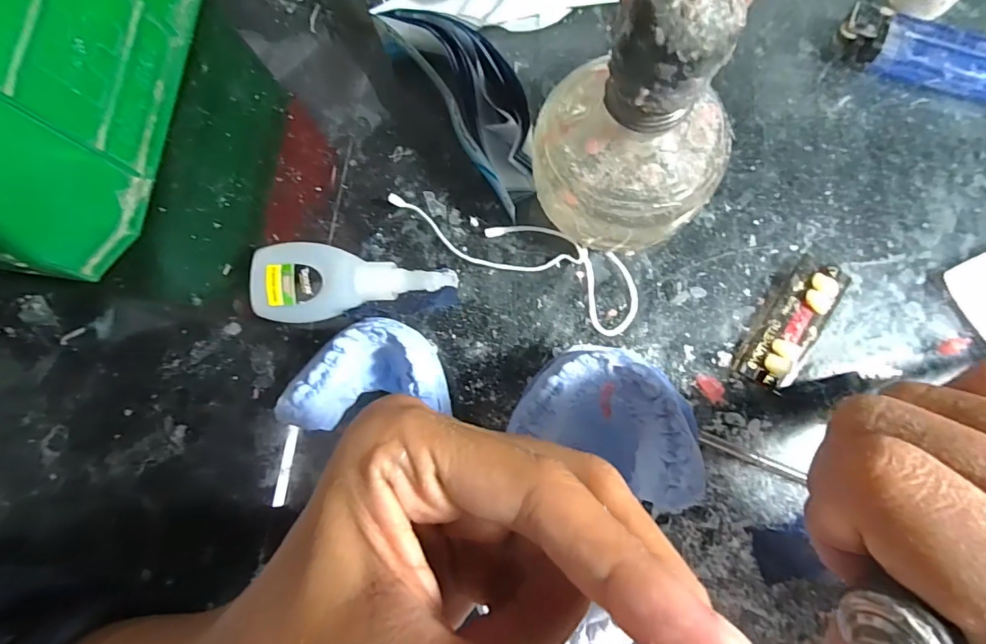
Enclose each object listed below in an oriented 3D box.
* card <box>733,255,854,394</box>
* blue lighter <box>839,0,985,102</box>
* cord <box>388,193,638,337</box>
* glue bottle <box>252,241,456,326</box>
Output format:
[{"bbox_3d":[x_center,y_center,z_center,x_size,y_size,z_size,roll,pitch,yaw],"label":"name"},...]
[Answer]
[{"bbox_3d":[0.129,0.000,0.199,0.020,0.010,0.060,33,85,8],"label":"card"},{"bbox_3d":[0.200,-0.120,0.212,0.081,0.014,0.025,26,84,7],"label":"blue lighter"},{"bbox_3d":[0.010,-0.035,0.215,0.125,0.006,0.033,28,84,8],"label":"cord"},{"bbox_3d":[-0.061,-0.016,0.209,0.088,0.020,0.034,2,81,4],"label":"glue bottle"}]

